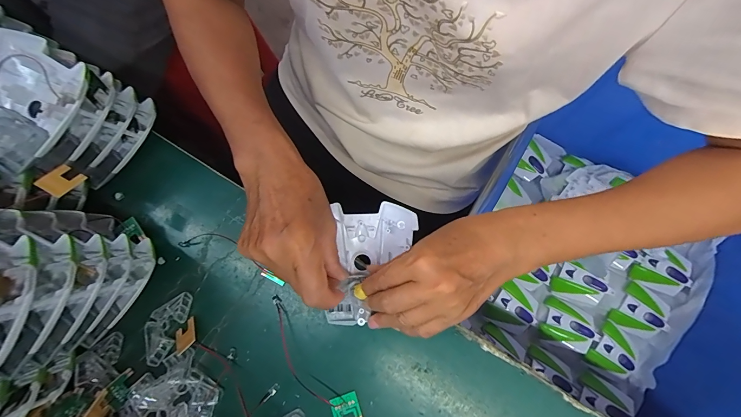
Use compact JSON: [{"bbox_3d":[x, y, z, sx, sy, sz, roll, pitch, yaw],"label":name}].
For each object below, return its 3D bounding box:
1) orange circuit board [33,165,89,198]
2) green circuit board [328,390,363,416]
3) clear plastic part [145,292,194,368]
[{"bbox_3d":[-0.260,-0.023,0.274,0.023,0.008,0.027,33,62,-2],"label":"orange circuit board"},{"bbox_3d":[-0.022,0.179,0.289,0.025,0.004,0.025,-19,74,-3],"label":"green circuit board"},{"bbox_3d":[-0.196,0.112,0.310,0.030,0.007,0.067,20,76,7],"label":"clear plastic part"}]

